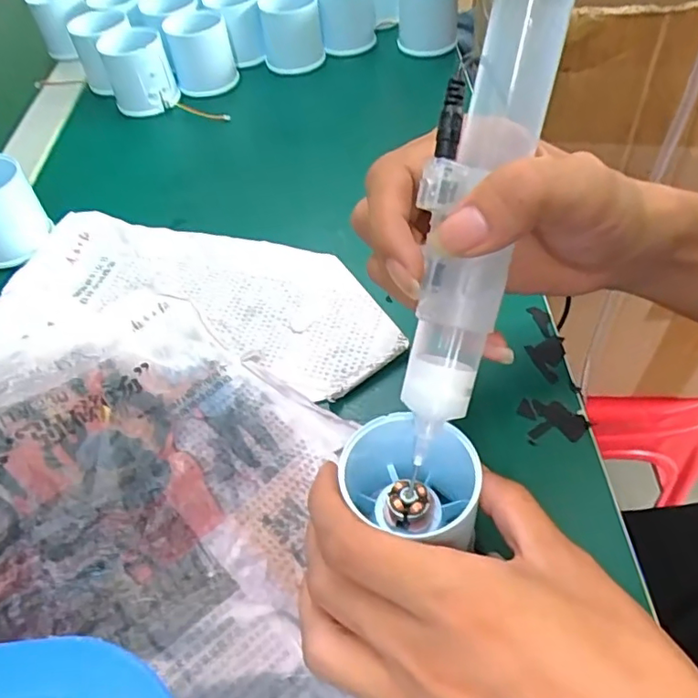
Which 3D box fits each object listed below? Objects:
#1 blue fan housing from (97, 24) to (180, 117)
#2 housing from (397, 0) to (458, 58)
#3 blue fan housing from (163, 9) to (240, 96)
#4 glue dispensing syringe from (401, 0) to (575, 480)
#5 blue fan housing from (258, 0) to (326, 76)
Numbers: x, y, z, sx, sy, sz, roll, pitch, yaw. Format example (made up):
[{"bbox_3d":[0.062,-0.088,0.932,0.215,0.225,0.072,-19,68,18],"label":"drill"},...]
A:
[{"bbox_3d":[-0.182,-0.244,0.485,0.053,0.049,0.061,-20,53,-10],"label":"blue fan housing"},{"bbox_3d":[0.071,-0.307,0.512,0.052,0.046,0.054,-2,52,4],"label":"housing"},{"bbox_3d":[-0.130,-0.263,0.496,0.052,0.054,0.053,-14,52,-6],"label":"blue fan housing"},{"bbox_3d":[0.044,-0.047,0.189,0.036,0.030,0.181,15,99,17],"label":"glue dispensing syringe"},{"bbox_3d":[-0.052,-0.291,0.514,0.053,0.050,0.058,-7,52,0],"label":"blue fan housing"}]

